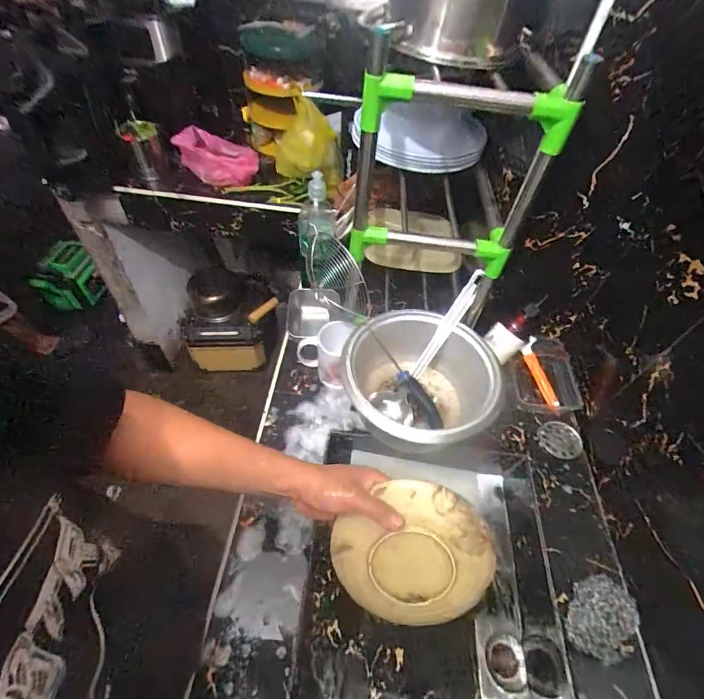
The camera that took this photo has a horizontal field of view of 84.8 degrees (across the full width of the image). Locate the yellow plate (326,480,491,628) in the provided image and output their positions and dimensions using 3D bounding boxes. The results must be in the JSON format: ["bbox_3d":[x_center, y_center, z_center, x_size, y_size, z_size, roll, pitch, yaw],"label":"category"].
[{"bbox_3d":[0.070,0.240,0.438,0.175,0.021,0.169,-35,94,9],"label":"yellow plate"}]

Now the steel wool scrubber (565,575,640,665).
[{"bbox_3d":[0.326,0.351,0.506,0.101,0.036,0.075,-35,61,-27],"label":"steel wool scrubber"}]

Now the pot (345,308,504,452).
[{"bbox_3d":[0.109,0.061,0.664,0.238,0.127,0.244,2,51,-3],"label":"pot"}]

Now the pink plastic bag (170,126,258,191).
[{"bbox_3d":[-0.370,-0.535,1.079,0.188,0.170,0.133,-25,57,-22],"label":"pink plastic bag"}]

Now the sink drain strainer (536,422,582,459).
[{"bbox_3d":[0.370,0.160,0.684,0.072,0.010,0.068,2,51,-3],"label":"sink drain strainer"}]

